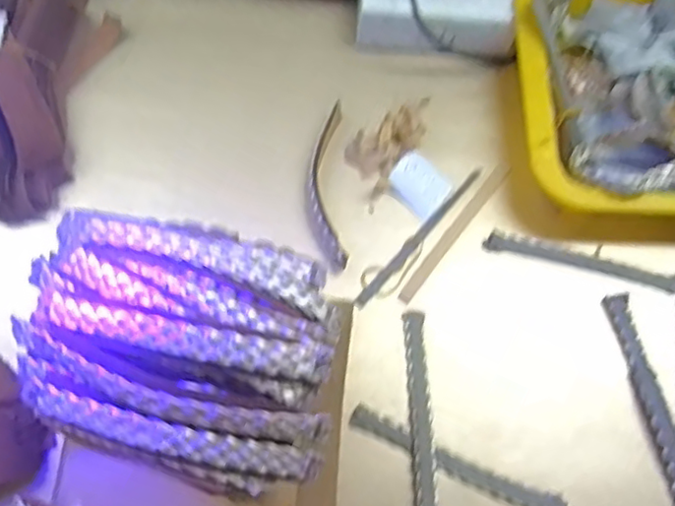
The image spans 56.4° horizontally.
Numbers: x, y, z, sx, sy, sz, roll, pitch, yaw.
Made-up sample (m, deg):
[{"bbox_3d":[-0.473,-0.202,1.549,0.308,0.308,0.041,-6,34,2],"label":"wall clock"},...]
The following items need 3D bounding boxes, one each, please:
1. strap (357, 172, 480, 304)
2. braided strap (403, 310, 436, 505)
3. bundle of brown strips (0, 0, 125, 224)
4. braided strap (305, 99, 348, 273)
[{"bbox_3d":[0.058,-0.013,0.435,0.008,0.004,0.133,39,72,10],"label":"strap"},{"bbox_3d":[0.051,0.101,0.386,0.014,0.009,0.133,1,69,-4],"label":"braided strap"},{"bbox_3d":[-0.219,-0.115,0.427,0.101,0.040,0.188,18,69,4],"label":"bundle of brown strips"},{"bbox_3d":[-0.009,-0.047,0.438,0.026,0.023,0.122,0,69,-4],"label":"braided strap"}]

